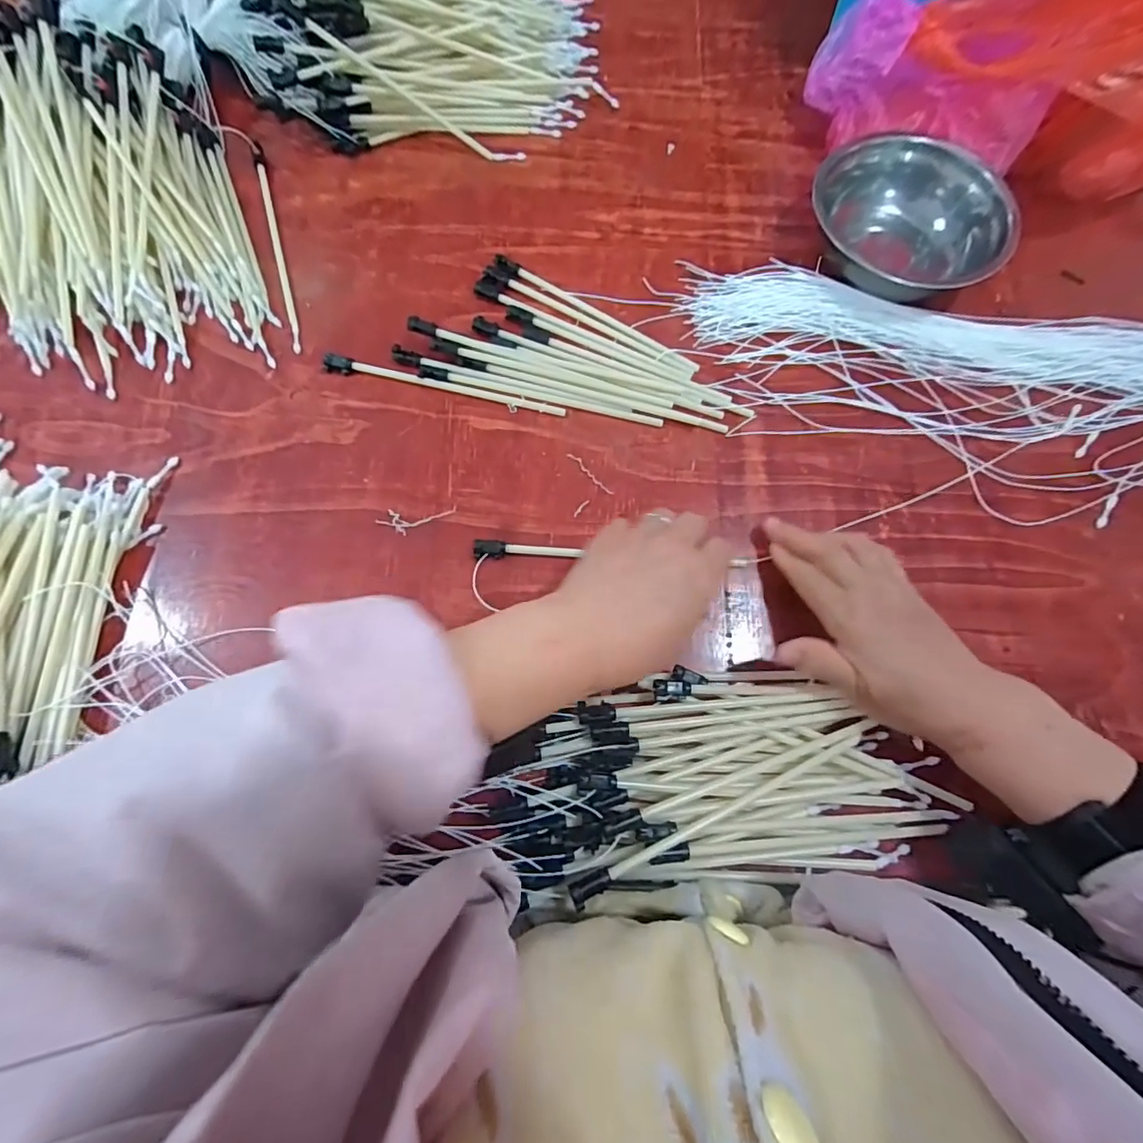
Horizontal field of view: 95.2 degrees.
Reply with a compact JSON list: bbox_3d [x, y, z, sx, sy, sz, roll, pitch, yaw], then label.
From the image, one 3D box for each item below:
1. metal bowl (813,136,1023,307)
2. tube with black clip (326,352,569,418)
[{"bbox_3d":[0.287,-0.302,0.448,0.146,0.062,0.146,0,74,-1],"label":"metal bowl"},{"bbox_3d":[-0.104,-0.152,0.425,0.199,0.007,0.015,12,74,3],"label":"tube with black clip"}]

